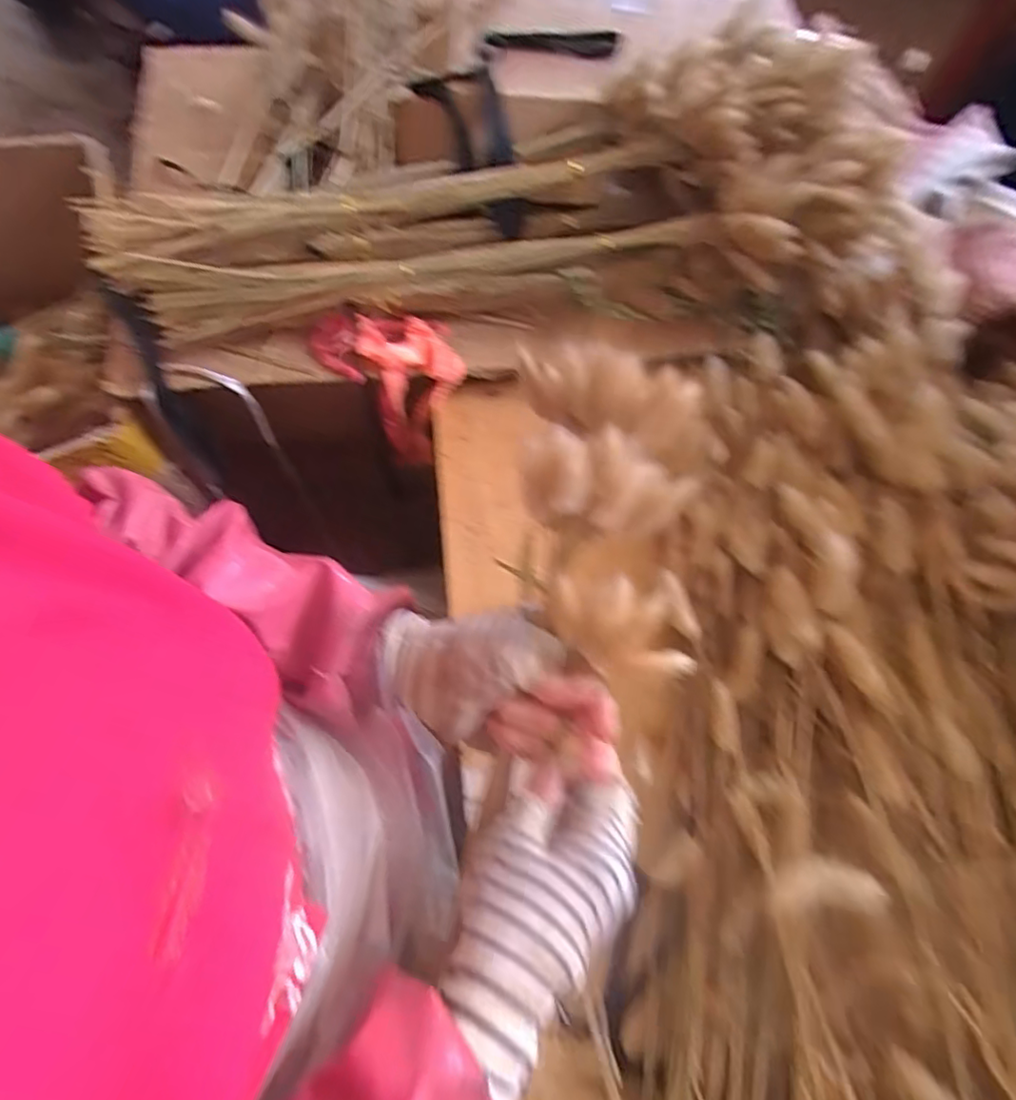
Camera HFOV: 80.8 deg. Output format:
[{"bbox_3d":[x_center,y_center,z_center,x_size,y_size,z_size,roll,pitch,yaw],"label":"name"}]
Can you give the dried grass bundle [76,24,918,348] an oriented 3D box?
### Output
[{"bbox_3d":[0.008,-0.287,0.481,0.617,0.143,0.169,0,66,-3],"label":"dried grass bundle"}]

